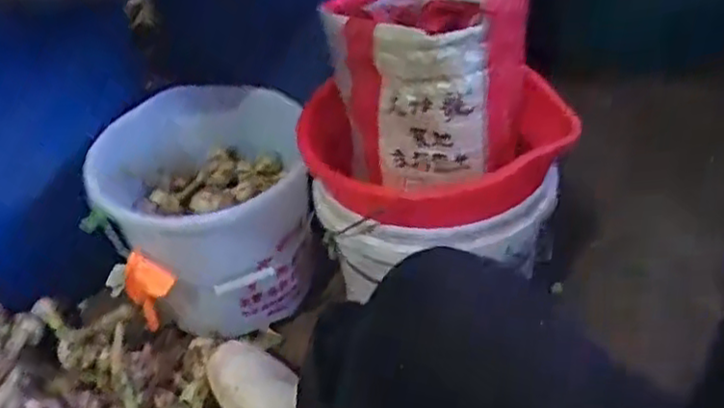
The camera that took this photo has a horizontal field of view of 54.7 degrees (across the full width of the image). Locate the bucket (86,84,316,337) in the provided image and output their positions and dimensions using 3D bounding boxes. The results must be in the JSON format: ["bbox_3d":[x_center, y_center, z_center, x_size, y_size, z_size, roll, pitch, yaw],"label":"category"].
[{"bbox_3d":[-0.182,0.000,0.923,0.252,0.216,0.286,-4,42,3],"label":"bucket"}]

